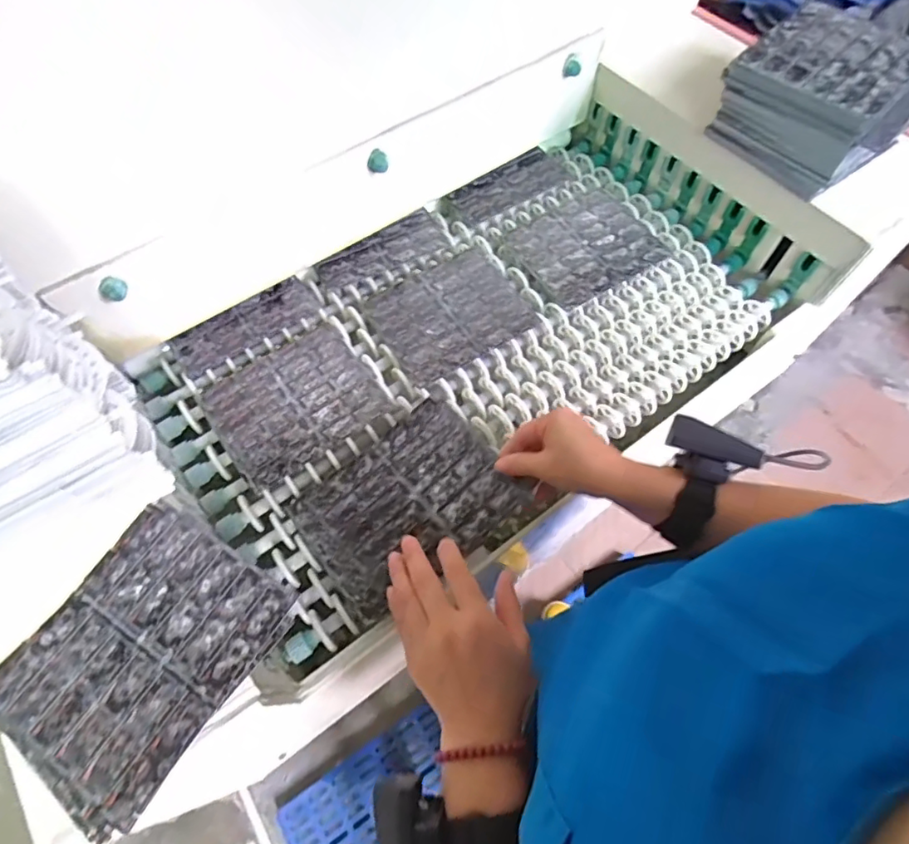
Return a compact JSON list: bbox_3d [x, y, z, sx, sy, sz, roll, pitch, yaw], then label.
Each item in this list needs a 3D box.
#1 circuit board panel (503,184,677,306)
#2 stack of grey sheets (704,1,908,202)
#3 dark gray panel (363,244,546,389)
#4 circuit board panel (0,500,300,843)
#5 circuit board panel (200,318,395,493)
[{"bbox_3d":[0.176,-0.244,0.735,0.194,0.011,0.161,-32,69,-15],"label":"circuit board panel"},{"bbox_3d":[0.425,-0.371,0.632,0.177,0.100,0.168,41,70,20],"label":"stack of grey sheets"},{"bbox_3d":[-0.005,-0.140,0.672,0.188,0.009,0.160,-33,70,-15],"label":"dark gray panel"},{"bbox_3d":[-0.227,0.164,0.396,0.149,0.009,0.179,30,67,16],"label":"circuit board panel"},{"bbox_3d":[-0.178,-0.026,0.609,0.174,0.011,0.164,-34,70,-16],"label":"circuit board panel"}]

